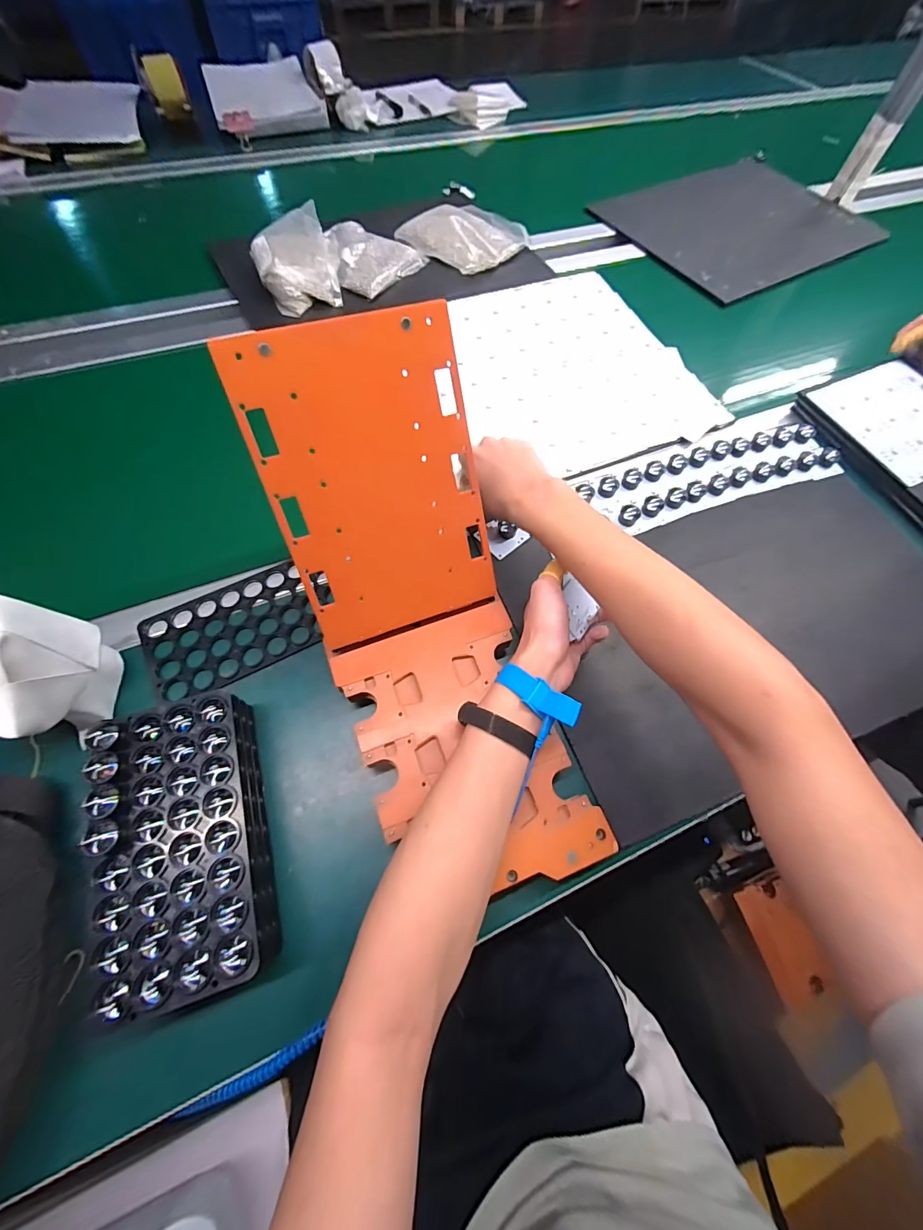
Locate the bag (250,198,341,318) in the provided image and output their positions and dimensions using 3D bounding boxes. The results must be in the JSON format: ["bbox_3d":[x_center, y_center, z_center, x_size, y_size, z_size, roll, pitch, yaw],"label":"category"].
[{"bbox_3d":[-0.247,-0.529,0.649,0.113,0.055,0.156,-20,68,-12],"label":"bag"}]

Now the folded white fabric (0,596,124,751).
[{"bbox_3d":[-0.334,0.044,0.341,0.066,0.118,0.099,9,65,1],"label":"folded white fabric"}]

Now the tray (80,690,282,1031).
[{"bbox_3d":[-0.205,0.165,0.324,0.101,0.070,0.198,-15,67,-10],"label":"tray"}]

